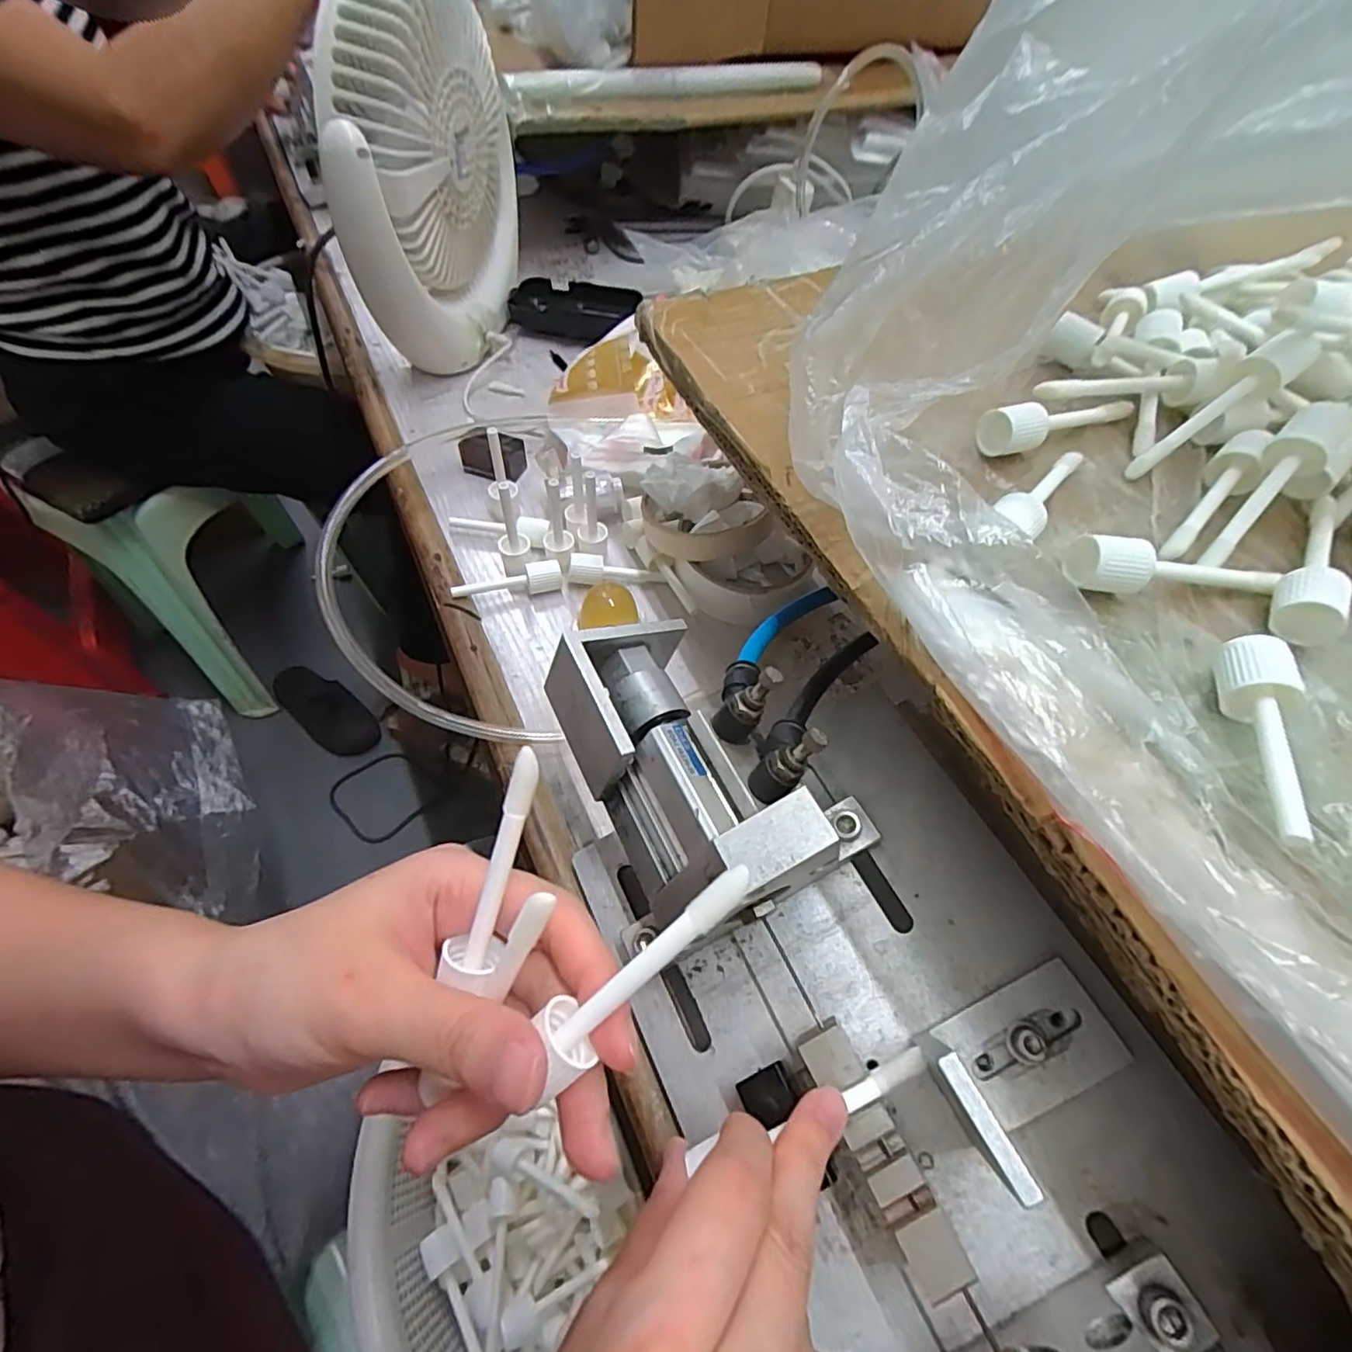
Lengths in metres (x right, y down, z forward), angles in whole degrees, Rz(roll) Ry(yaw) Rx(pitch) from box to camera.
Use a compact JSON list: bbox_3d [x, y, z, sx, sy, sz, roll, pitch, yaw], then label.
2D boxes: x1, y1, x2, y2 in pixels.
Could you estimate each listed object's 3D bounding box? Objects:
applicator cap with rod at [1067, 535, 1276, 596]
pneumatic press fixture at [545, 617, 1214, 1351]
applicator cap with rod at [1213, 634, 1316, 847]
[{"bbox_3d":[0.168,-0.036,0.210,0.077,0.017,0.014,3,57,-2],"label":"applicator cap with rod"},{"bbox_3d":[0.080,0.138,0.206,0.148,0.105,0.391,-23,61,-18],"label":"pneumatic press fixture"},{"bbox_3d":[0.164,0.017,0.174,0.019,0.015,0.066,22,58,10],"label":"applicator cap with rod"}]

